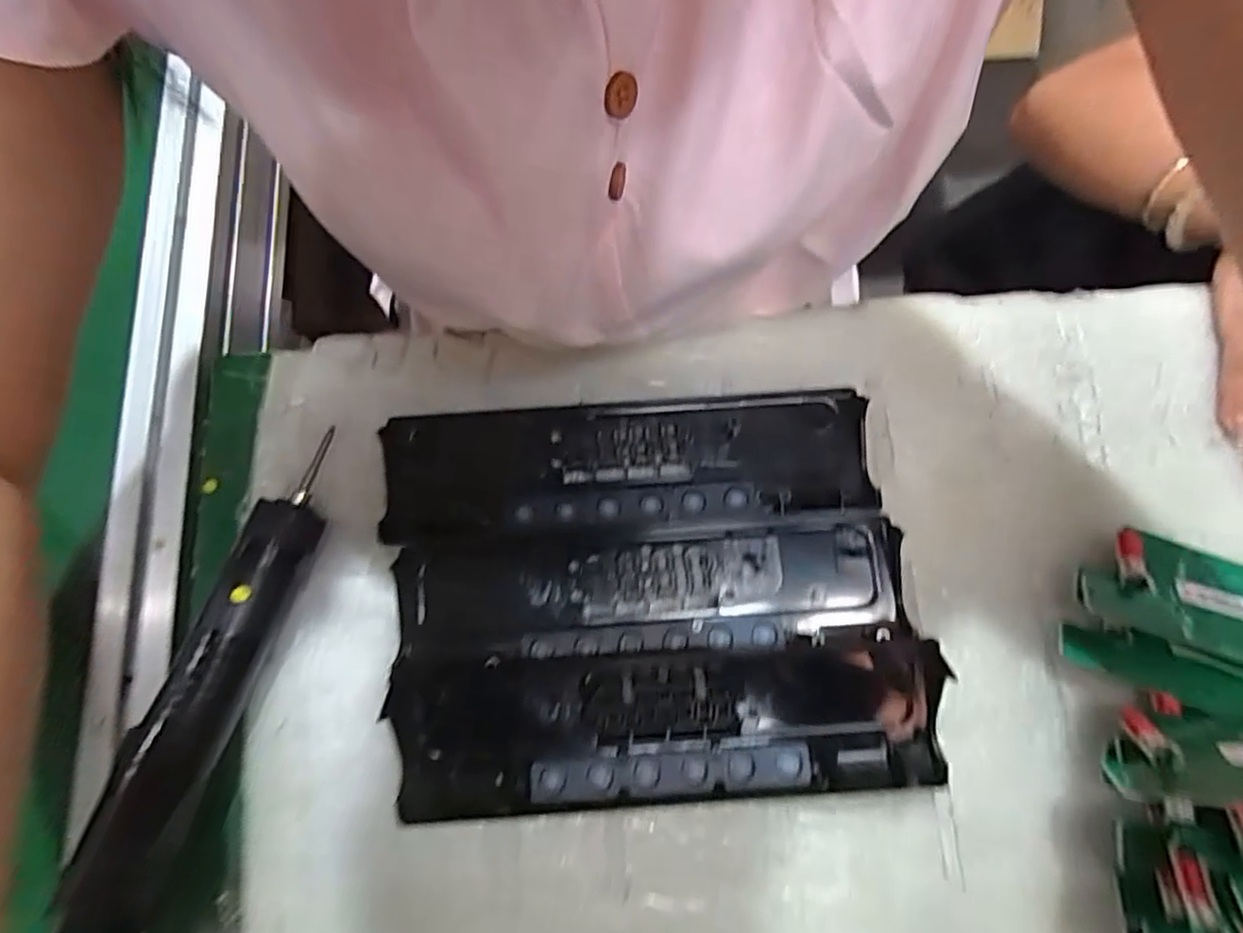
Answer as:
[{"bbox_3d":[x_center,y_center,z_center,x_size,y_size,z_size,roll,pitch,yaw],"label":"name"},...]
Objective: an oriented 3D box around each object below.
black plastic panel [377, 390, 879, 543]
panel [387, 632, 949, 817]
[{"bbox_3d":[0.002,-0.003,0.342,0.244,0.014,0.065,-4,78,0],"label":"black plastic panel"},{"bbox_3d":[0.021,0.120,0.306,0.248,0.024,0.068,-4,78,0],"label":"panel"}]

